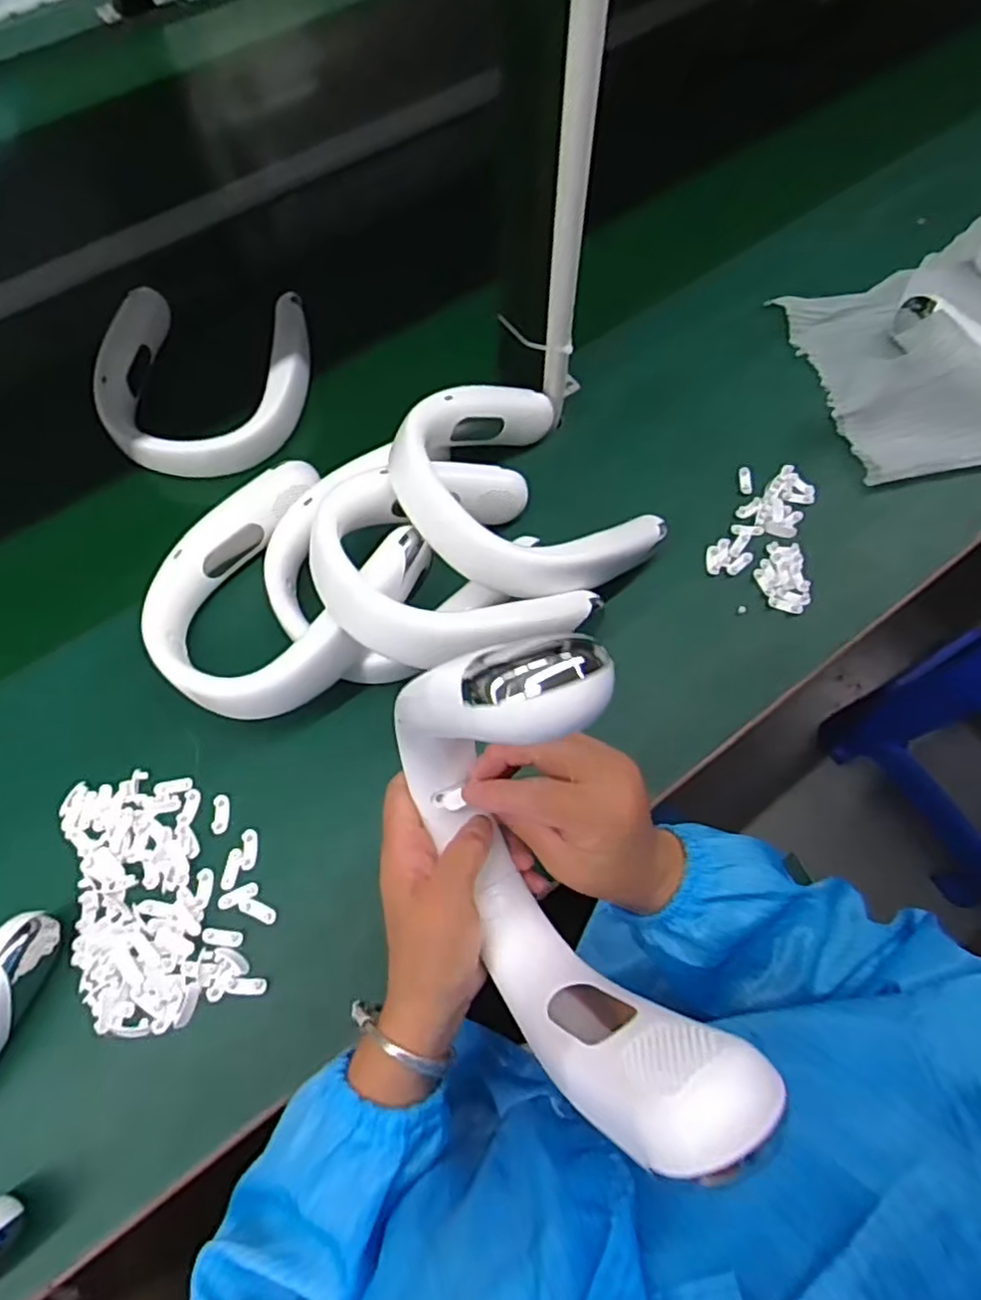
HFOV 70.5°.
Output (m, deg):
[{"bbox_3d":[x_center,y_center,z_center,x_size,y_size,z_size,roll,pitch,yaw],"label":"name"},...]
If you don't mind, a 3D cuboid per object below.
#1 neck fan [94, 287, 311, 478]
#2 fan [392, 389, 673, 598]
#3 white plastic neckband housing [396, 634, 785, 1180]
[{"bbox_3d":[-0.289,-0.266,0.694,0.195,0.047,0.206,3,64,1],"label":"neck fan"},{"bbox_3d":[0.026,-0.136,0.570,0.198,0.075,0.198,-17,76,-43],"label":"fan"},{"bbox_3d":[0.025,0.103,0.292,0.069,0.206,0.187,-21,66,-10],"label":"white plastic neckband housing"}]

